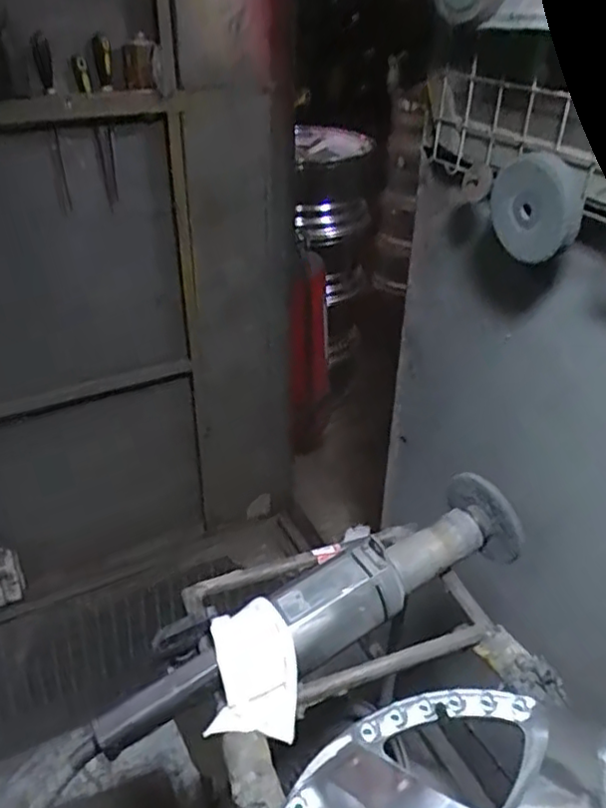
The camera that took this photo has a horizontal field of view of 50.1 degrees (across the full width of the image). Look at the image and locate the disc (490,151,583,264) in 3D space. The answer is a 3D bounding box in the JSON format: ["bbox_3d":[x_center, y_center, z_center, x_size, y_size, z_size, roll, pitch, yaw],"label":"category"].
[{"bbox_3d":[0.268,-0.228,0.754,0.033,0.115,0.121,-12,35,-20],"label":"disc"}]

